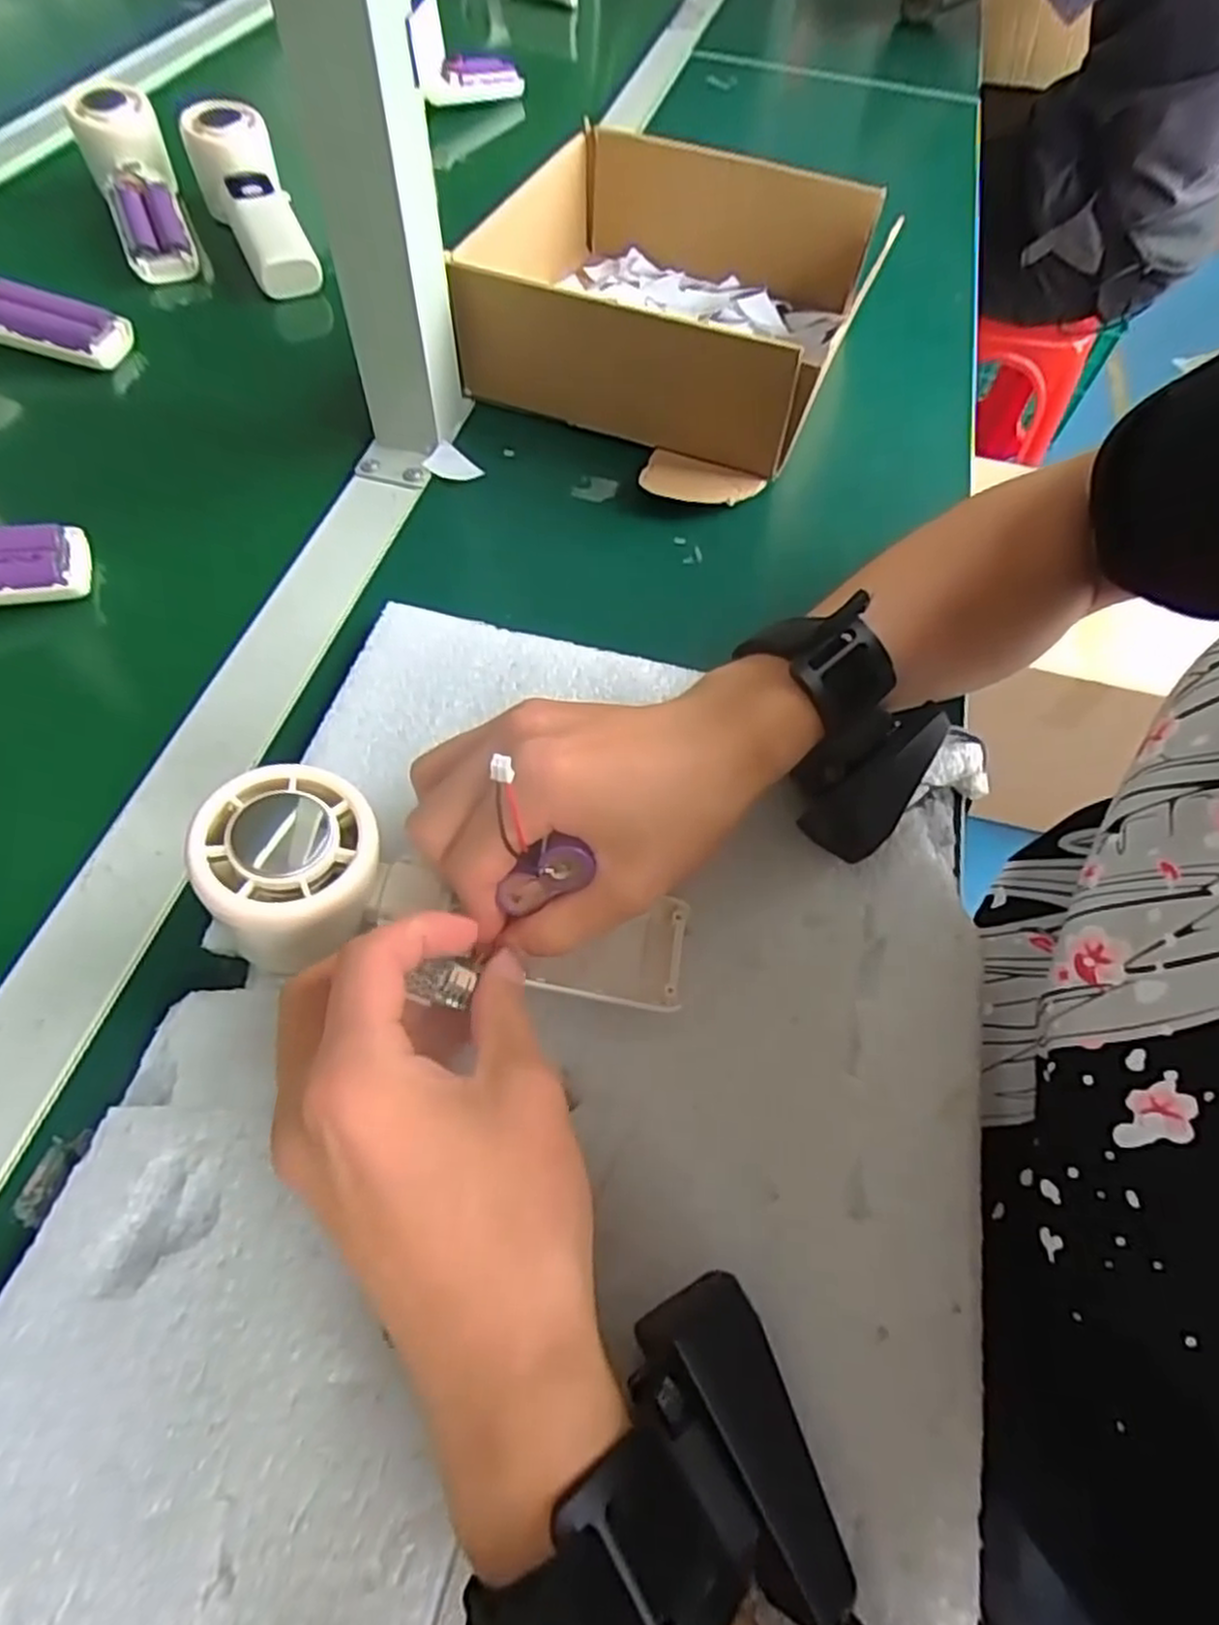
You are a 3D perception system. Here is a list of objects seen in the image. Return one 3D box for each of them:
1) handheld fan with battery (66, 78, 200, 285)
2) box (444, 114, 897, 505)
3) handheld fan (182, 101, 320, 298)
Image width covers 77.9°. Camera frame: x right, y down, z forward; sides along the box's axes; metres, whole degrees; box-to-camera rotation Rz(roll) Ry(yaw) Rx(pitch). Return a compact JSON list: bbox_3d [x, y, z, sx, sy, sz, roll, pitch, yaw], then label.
[{"bbox_3d":[-0.333,-0.440,0.531,0.055,0.034,0.150,-19,80,-13],"label":"handheld fan with battery"},{"bbox_3d":[0.036,-0.308,0.457,0.205,0.079,0.254,22,61,9],"label":"box"},{"bbox_3d":[-0.245,-0.420,0.530,0.053,0.044,0.164,-24,76,-15],"label":"handheld fan"}]

